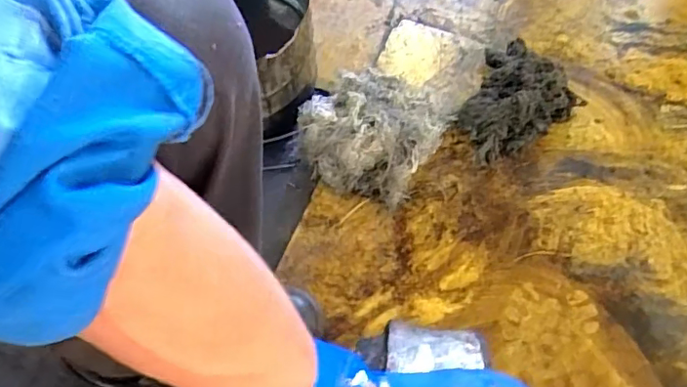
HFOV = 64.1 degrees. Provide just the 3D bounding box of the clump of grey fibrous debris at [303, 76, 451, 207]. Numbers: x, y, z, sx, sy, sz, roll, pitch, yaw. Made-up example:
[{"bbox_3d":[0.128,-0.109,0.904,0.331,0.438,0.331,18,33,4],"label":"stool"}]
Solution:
[{"bbox_3d":[0.043,-0.095,0.725,0.165,0.076,0.198,28,66,13],"label":"clump of grey fibrous debris"}]

